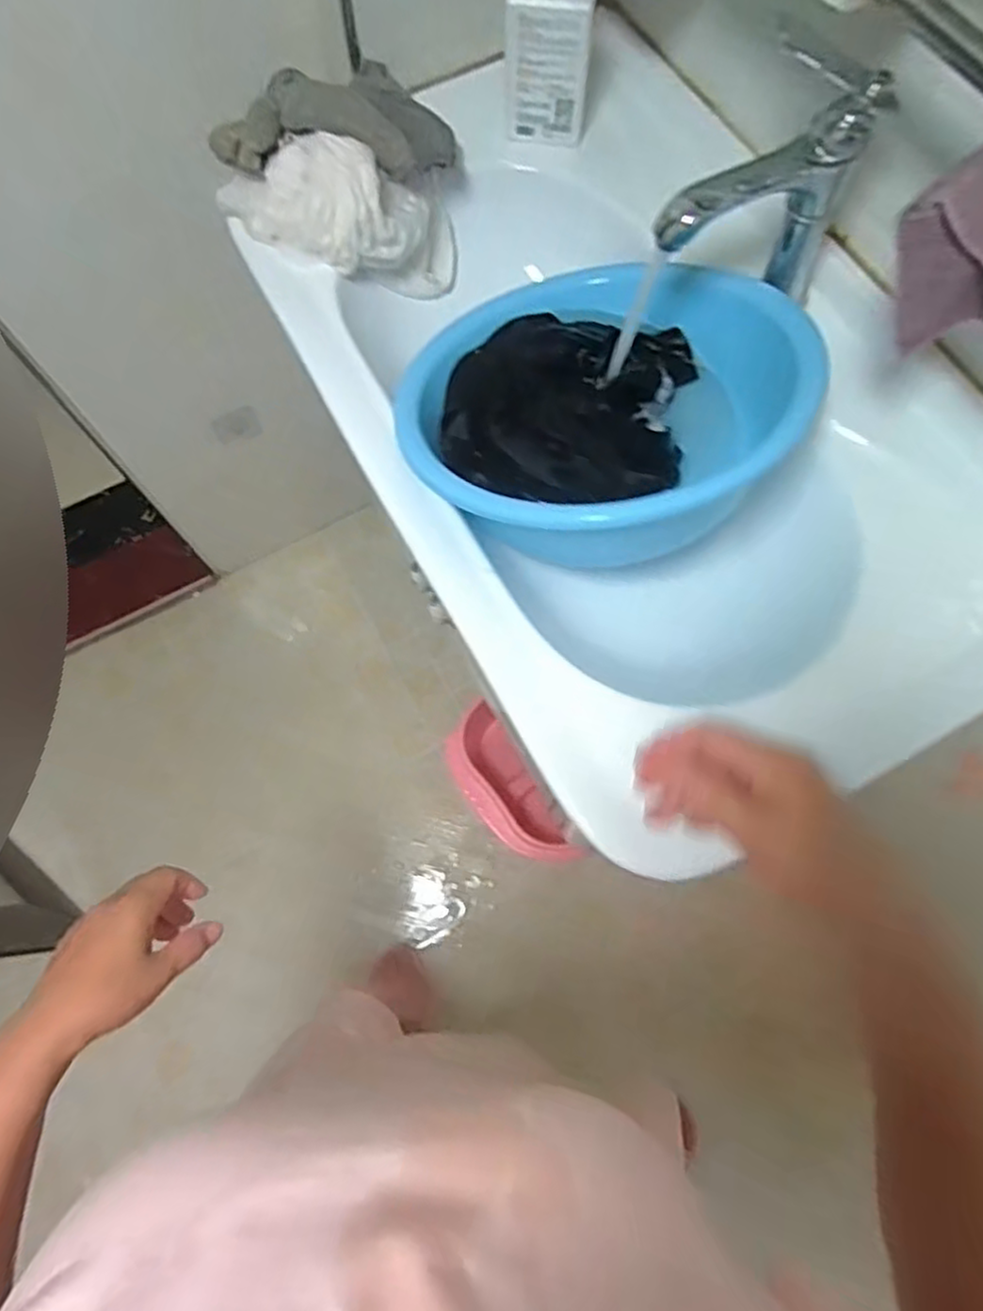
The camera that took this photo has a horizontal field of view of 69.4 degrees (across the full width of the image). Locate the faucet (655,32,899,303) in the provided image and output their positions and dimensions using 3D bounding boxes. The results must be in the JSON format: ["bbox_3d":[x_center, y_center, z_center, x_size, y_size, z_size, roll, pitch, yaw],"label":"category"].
[{"bbox_3d":[0.212,-0.352,0.565,0.172,0.209,0.041,-12,72,-3],"label":"faucet"}]

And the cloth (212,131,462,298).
[{"bbox_3d":[-0.122,-0.419,0.685,0.229,0.110,0.094,0,68,-37],"label":"cloth"}]

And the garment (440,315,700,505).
[{"bbox_3d":[0.074,-0.236,0.663,0.222,0.046,0.189,5,72,2],"label":"garment"}]

